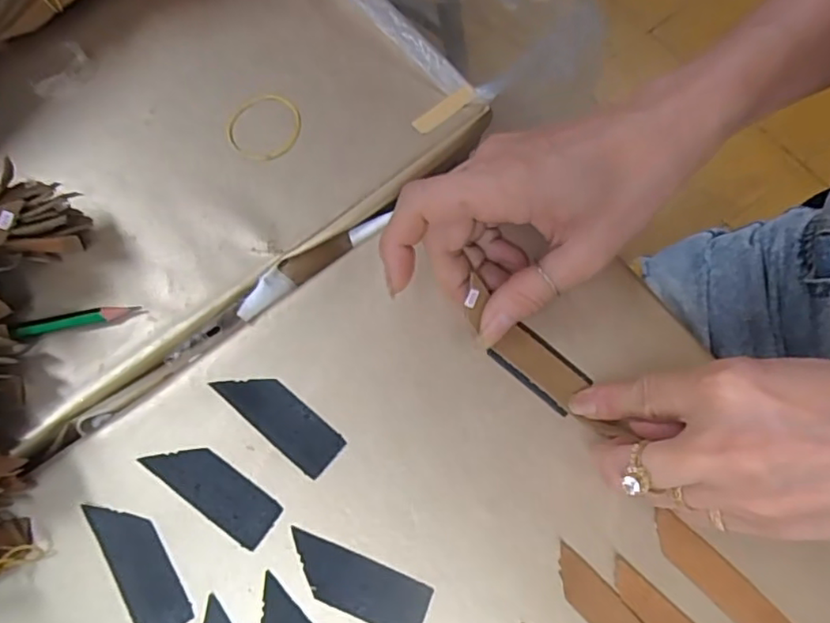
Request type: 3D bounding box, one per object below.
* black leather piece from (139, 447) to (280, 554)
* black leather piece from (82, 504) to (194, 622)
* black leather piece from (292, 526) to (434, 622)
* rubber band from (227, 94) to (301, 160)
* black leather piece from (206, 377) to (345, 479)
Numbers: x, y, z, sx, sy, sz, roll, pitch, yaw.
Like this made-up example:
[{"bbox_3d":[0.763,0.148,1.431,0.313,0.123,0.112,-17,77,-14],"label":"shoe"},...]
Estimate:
[{"bbox_3d":[-0.091,0.078,0.270,0.064,0.004,0.022,34,75,11],"label":"black leather piece"},{"bbox_3d":[-0.120,0.109,0.261,0.023,0.004,0.064,-32,74,-9],"label":"black leather piece"},{"bbox_3d":[-0.025,0.115,0.256,0.063,0.004,0.024,20,73,8],"label":"black leather piece"},{"bbox_3d":[-0.081,-0.100,0.323,0.040,0.004,0.040,0,71,1],"label":"rubber band"},{"bbox_3d":[-0.063,0.048,0.280,0.064,0.004,0.022,38,76,12],"label":"black leather piece"}]

